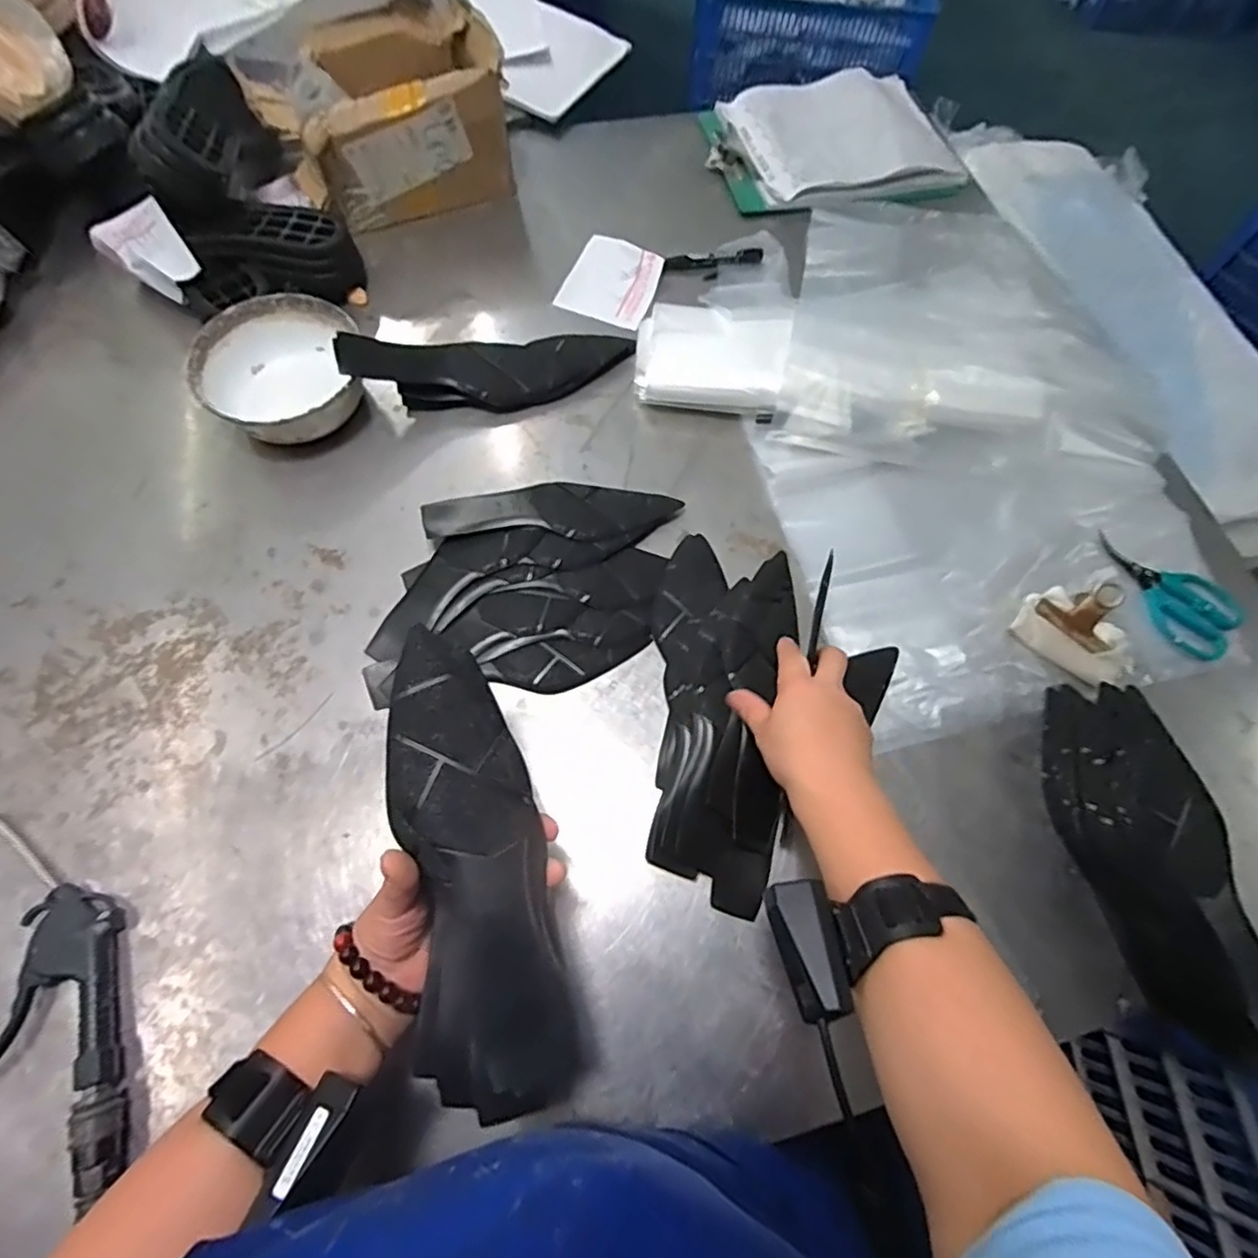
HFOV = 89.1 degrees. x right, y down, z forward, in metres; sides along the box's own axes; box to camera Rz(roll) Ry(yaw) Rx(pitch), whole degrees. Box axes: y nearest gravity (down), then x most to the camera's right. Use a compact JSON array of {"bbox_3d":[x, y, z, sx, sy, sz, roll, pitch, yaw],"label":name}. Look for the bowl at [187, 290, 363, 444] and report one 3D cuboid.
[{"bbox_3d":[-0.336,-0.243,0.617,0.139,0.056,0.144,0,69,-1],"label":"bowl"}]

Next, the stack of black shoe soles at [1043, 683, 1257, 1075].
[{"bbox_3d":[0.384,0.166,0.468,0.081,0.069,0.259,-15,70,-7],"label":"stack of black shoe soles"}]

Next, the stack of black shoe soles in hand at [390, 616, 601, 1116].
[{"bbox_3d":[-0.092,0.135,0.372,0.083,0.020,0.260,-13,80,-6],"label":"stack of black shoe soles in hand"}]

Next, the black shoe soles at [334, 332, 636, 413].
[{"bbox_3d":[-0.131,-0.260,0.622,0.266,0.067,0.072,-13,70,-7],"label":"black shoe soles"}]

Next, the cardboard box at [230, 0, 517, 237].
[{"bbox_3d":[-0.271,-0.572,0.713,0.249,0.123,0.178,-22,71,-9],"label":"cardboard box"}]

